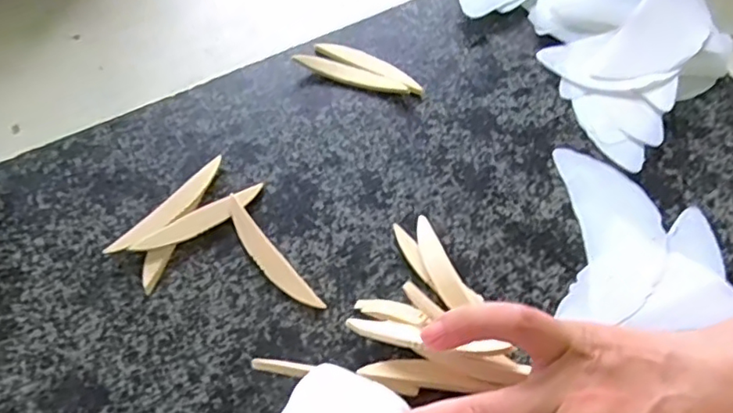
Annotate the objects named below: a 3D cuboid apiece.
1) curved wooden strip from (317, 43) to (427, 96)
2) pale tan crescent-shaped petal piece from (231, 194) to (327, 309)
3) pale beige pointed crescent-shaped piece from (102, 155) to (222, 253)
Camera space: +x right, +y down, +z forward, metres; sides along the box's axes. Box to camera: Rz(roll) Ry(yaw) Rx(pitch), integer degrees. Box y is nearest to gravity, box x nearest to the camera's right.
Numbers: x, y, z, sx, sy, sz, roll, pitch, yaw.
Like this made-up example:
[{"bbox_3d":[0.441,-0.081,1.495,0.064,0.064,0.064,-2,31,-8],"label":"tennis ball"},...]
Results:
[{"bbox_3d":[0.001,-0.095,0.406,0.082,0.009,0.014,26,66,12],"label":"curved wooden strip"},{"bbox_3d":[-0.055,0.029,0.338,0.014,0.010,0.082,-37,69,-17],"label":"pale tan crescent-shaped petal piece"},{"bbox_3d":[-0.115,0.001,0.351,0.013,0.004,0.082,43,67,4],"label":"pale beige pointed crescent-shaped piece"}]

